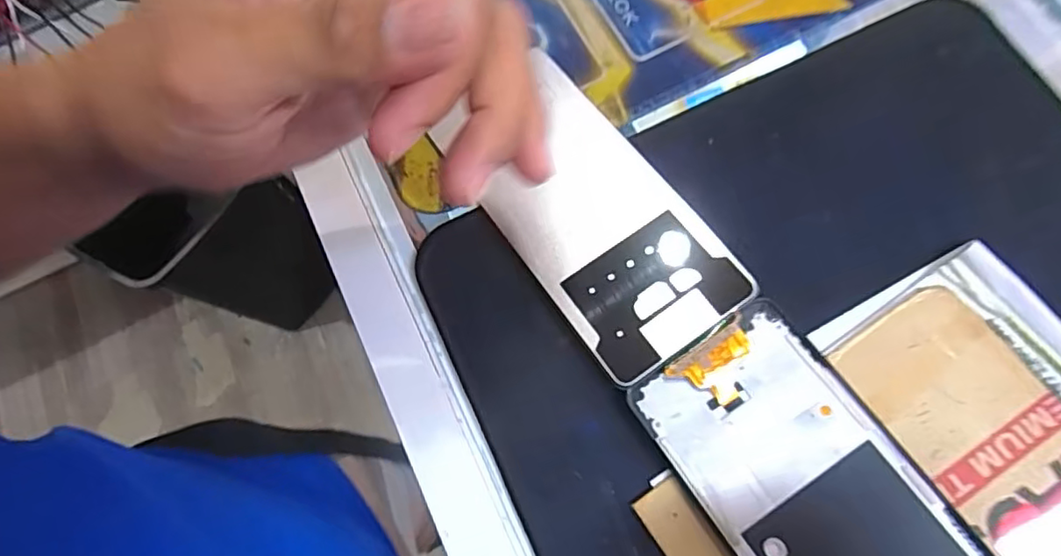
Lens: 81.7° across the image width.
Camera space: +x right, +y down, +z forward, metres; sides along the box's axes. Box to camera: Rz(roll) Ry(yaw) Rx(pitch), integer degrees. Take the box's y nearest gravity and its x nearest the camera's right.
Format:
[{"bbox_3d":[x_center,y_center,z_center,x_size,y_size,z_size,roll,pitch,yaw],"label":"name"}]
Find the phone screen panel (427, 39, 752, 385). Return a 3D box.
[{"bbox_3d":[0.024,-0.032,0.272,0.070,0.011,0.150,-35,73,-5],"label":"phone screen panel"}]

